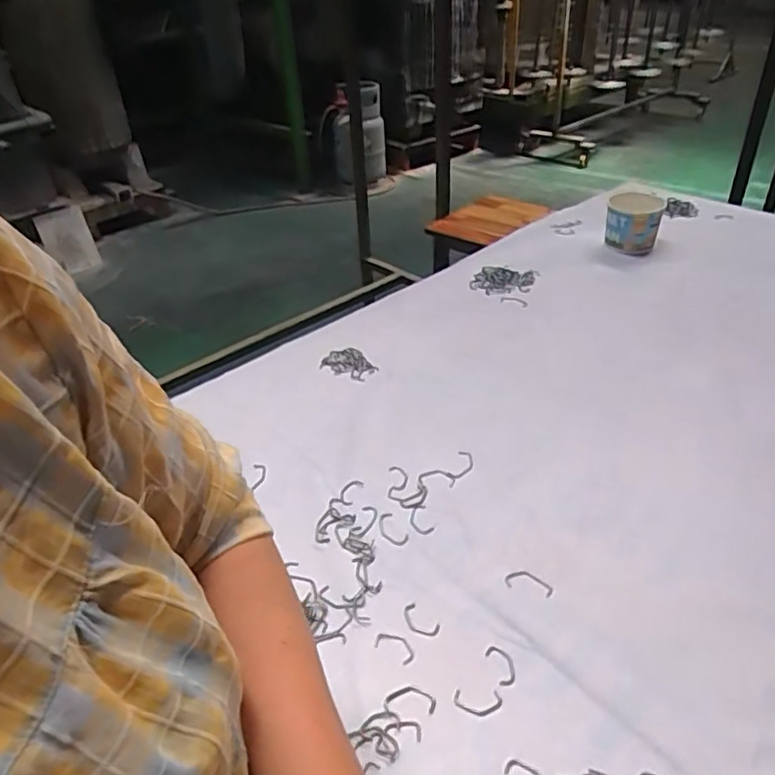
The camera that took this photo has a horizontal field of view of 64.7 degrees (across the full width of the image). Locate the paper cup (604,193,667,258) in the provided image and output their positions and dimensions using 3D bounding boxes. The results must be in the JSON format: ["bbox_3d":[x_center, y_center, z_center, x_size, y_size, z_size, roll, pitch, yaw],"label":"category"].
[{"bbox_3d":[0.418,-0.286,1.043,0.086,0.084,0.101,8,39,18],"label":"paper cup"}]

